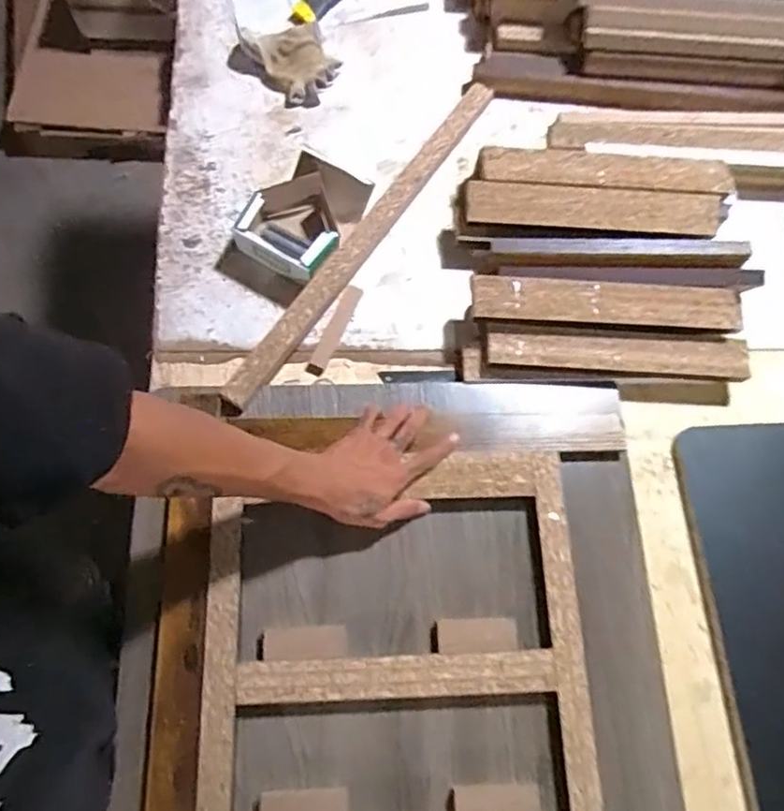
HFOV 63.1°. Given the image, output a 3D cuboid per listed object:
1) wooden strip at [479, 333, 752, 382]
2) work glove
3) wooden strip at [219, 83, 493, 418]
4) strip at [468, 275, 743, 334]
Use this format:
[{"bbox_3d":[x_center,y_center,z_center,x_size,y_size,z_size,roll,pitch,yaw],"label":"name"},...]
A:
[{"bbox_3d":[0.266,-0.057,0.751,0.309,0.028,0.043,1,73,-1],"label":"wooden strip"},{"bbox_3d":[-0.141,-0.475,0.876,0.136,0.037,0.114,40,74,9],"label":"work glove"},{"bbox_3d":[-0.032,-0.210,0.788,0.034,0.019,0.551,34,75,9],"label":"wooden strip"},{"bbox_3d":[0.250,-0.116,0.745,0.313,0.030,0.050,3,71,-2],"label":"strip"}]

